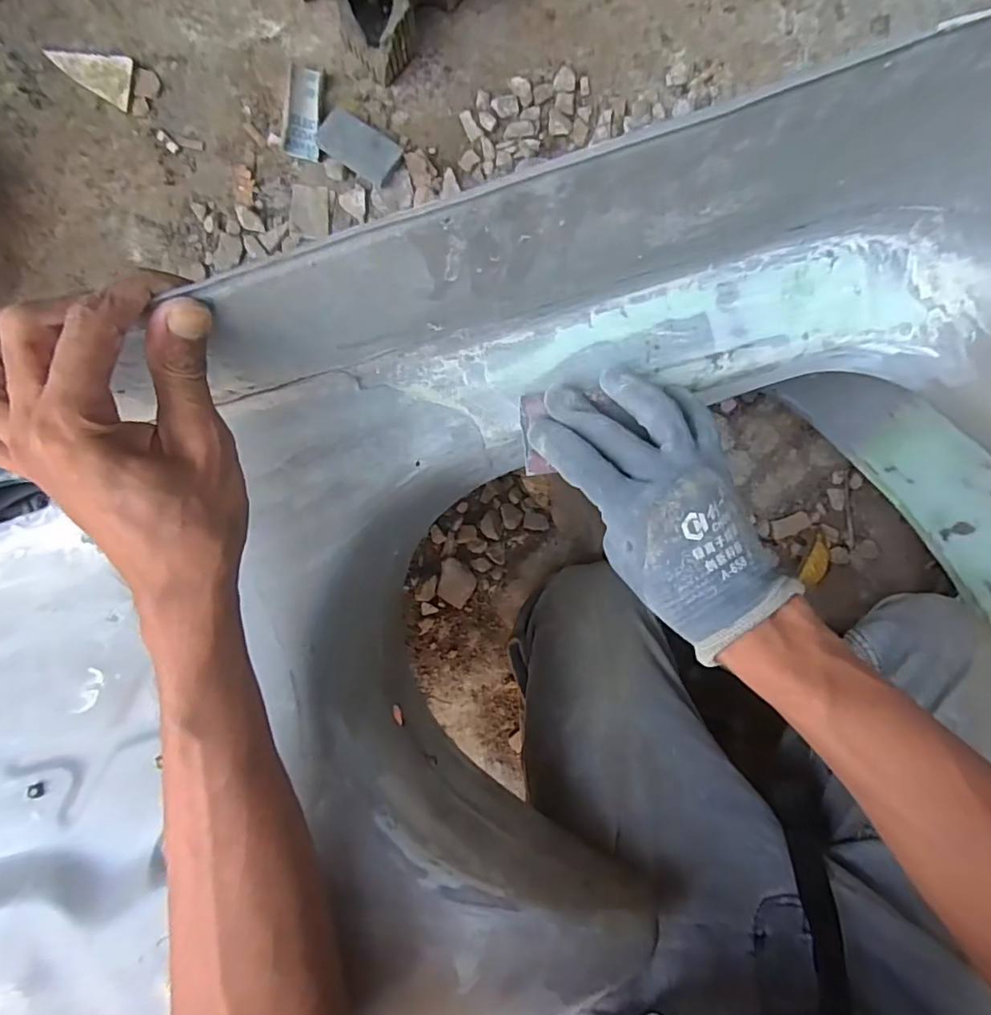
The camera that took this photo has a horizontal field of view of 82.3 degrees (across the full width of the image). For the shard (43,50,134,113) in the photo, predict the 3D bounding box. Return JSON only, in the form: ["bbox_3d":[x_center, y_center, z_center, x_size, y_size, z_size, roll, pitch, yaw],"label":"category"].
[{"bbox_3d":[-0.502,-0.537,0.703,0.094,0.006,0.055,13,107,-8],"label":"shard"}]

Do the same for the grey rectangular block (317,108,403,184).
[{"bbox_3d":[-0.175,-0.460,0.723,0.097,0.015,0.055,31,105,-3],"label":"grey rectangular block"}]

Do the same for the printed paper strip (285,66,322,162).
[{"bbox_3d":[-0.244,-0.501,0.724,0.041,0.008,0.099,13,113,0],"label":"printed paper strip"}]

